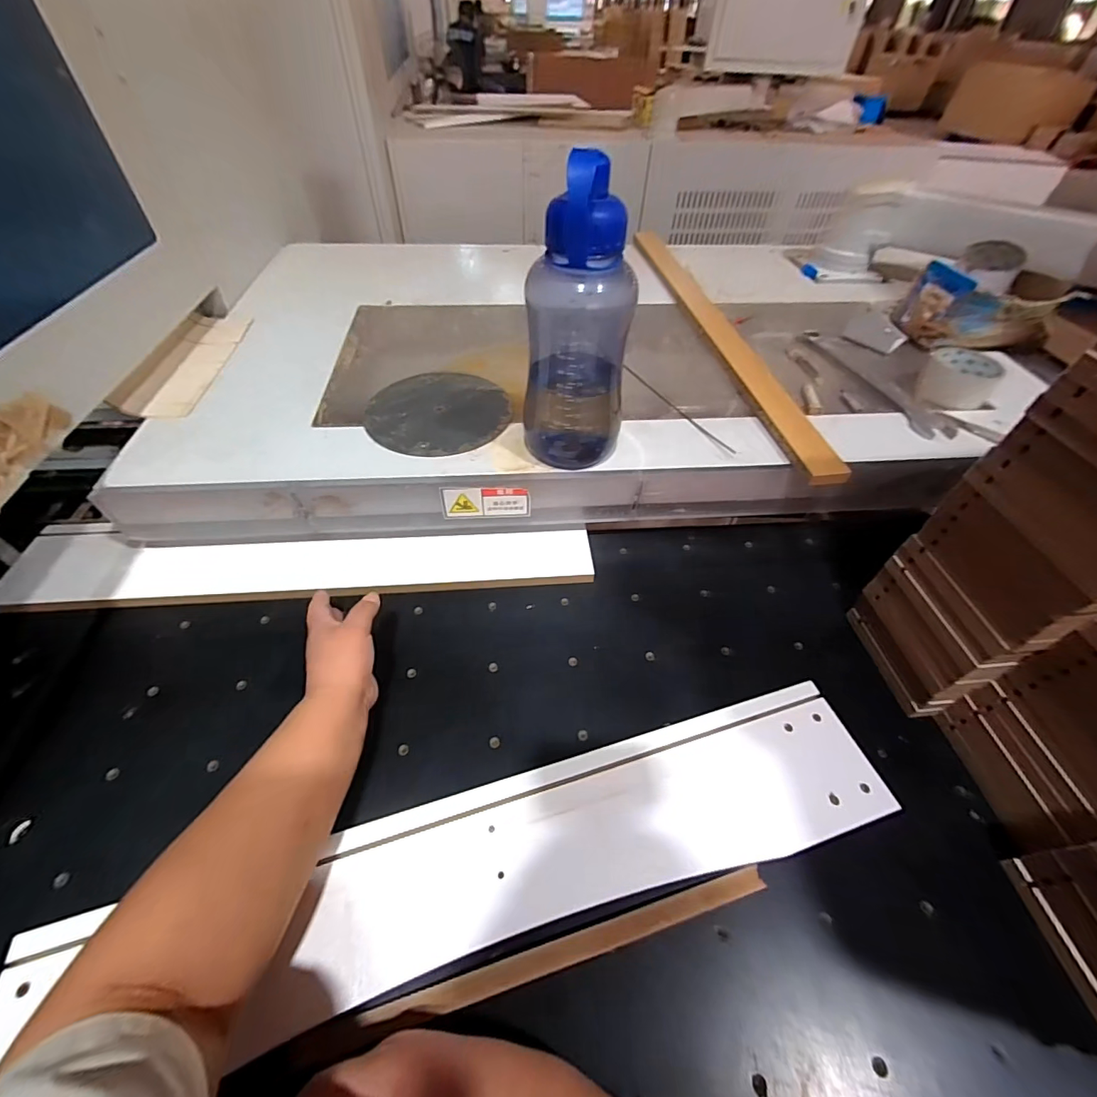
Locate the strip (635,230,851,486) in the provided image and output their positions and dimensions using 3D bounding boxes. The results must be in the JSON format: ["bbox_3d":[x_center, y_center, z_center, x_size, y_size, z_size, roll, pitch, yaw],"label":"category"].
[{"bbox_3d":[0.257,-0.354,0.733,0.050,0.018,0.737,-9,51,-3],"label":"strip"}]

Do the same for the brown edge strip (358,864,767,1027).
[{"bbox_3d":[0.025,0.292,0.345,0.297,0.018,0.020,-11,51,-12],"label":"brown edge strip"}]

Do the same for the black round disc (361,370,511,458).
[{"bbox_3d":[-0.140,-0.175,0.595,0.180,0.005,0.170,0,50,-1],"label":"black round disc"}]

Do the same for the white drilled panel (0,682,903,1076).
[{"bbox_3d":[-0.038,0.247,0.364,0.662,0.024,0.116,-13,53,-11],"label":"white drilled panel"}]

